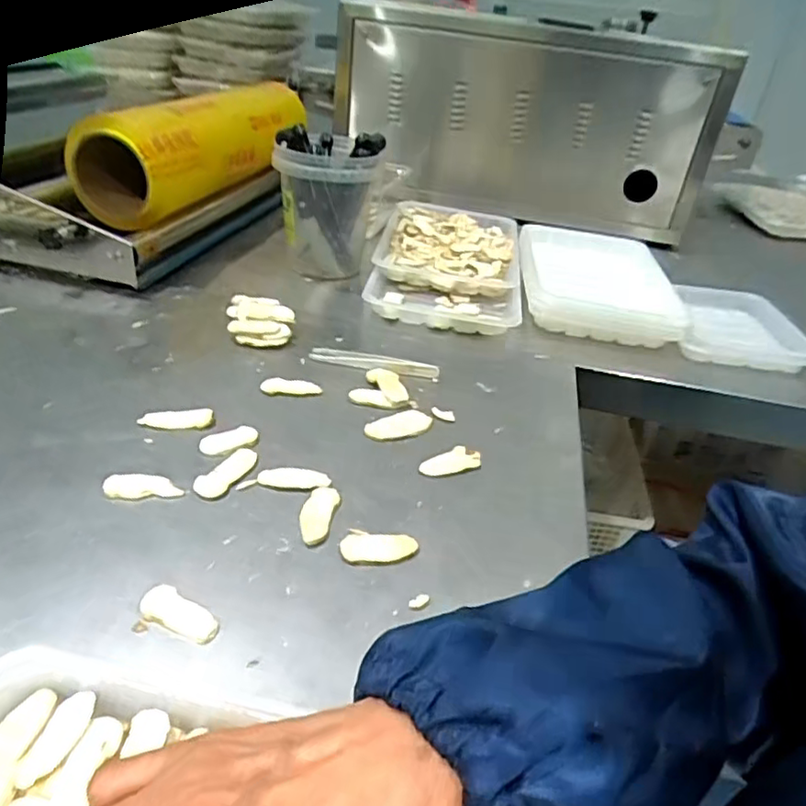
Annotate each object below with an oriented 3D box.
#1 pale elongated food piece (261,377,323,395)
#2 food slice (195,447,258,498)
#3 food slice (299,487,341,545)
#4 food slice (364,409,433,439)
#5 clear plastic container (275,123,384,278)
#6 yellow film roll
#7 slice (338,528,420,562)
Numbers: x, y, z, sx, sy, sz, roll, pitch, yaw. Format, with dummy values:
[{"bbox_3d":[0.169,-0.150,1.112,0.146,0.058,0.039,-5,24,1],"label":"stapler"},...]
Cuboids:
[{"bbox_3d":[-0.091,-0.014,0.516,0.048,0.004,0.018,5,35,-5],"label":"pale elongated food piece"},{"bbox_3d":[-0.118,0.045,0.424,0.023,0.004,0.050,21,37,18],"label":"food slice"},{"bbox_3d":[-0.054,0.070,0.401,0.021,0.004,0.047,11,35,4],"label":"food slice"},{"bbox_3d":[-0.003,0.016,0.487,0.053,0.004,0.026,-11,39,-25],"label":"food slice"},{"bbox_3d":[-0.086,-0.221,0.714,0.115,0.151,0.106,-2,36,-13],"label":"clear plastic container"},{"bbox_3d":[-0.238,-0.328,0.780,0.126,0.105,0.400,12,35,5],"label":"yellow film roll"},{"bbox_3d":[-0.014,0.087,0.379,0.045,0.005,0.024,9,35,2],"label":"slice"}]

